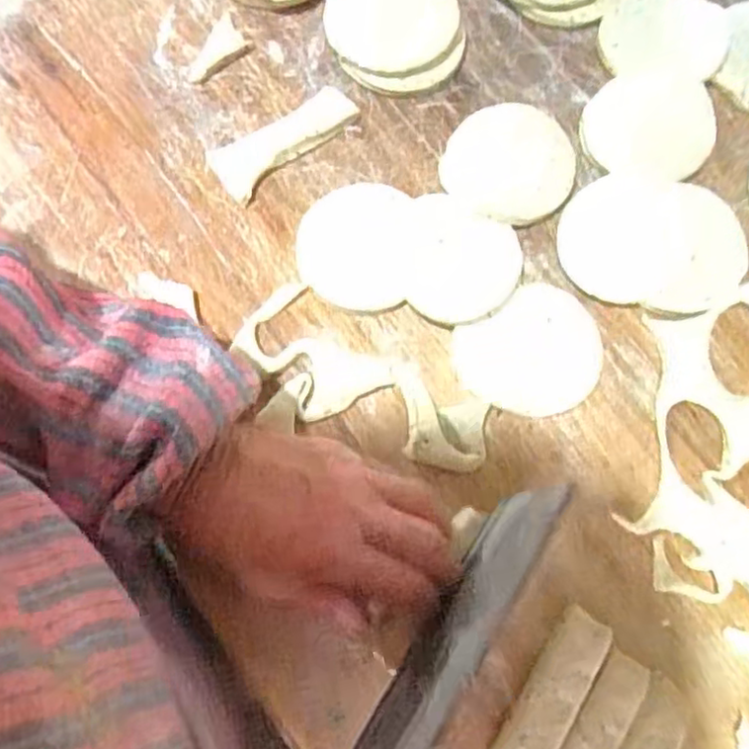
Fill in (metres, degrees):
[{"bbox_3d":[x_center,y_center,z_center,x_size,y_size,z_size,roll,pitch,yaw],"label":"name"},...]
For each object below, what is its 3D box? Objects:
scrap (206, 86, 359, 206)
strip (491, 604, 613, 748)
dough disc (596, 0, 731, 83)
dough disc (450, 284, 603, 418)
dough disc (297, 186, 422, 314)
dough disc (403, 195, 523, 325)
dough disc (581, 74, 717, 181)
[{"bbox_3d":[-0.053,-0.139,0.402,0.088,0.009,0.036,-35,79,-8],"label":"scrap"},{"bbox_3d":[0.086,0.161,0.337,0.026,0.009,0.090,32,79,7],"label":"strip"},{"bbox_3d":[0.179,-0.210,0.424,0.077,0.012,0.059,2,77,1],"label":"dough disc"},{"bbox_3d":[0.089,-0.011,0.379,0.079,0.009,0.067,-33,79,-7],"label":"dough disc"},{"bbox_3d":[-0.009,-0.074,0.391,0.070,0.013,0.071,0,77,0],"label":"dough disc"},{"bbox_3d":[0.051,-0.063,0.386,0.061,0.013,0.070,6,77,2],"label":"dough disc"},{"bbox_3d":[0.165,-0.146,0.401,0.078,0.004,0.064,-7,77,-2],"label":"dough disc"}]

